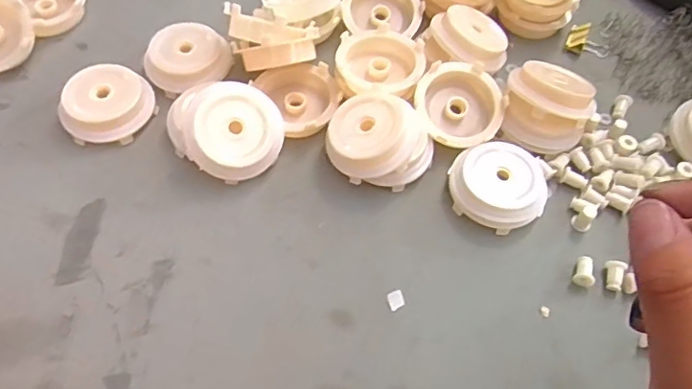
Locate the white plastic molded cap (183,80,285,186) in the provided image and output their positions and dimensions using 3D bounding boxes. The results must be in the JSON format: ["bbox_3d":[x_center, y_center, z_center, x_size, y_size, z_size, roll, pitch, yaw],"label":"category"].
[{"bbox_3d":[-0.067,-0.038,0.334,0.056,0.013,0.056,1,85,-16],"label":"white plastic molded cap"}]

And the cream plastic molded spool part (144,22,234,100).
[{"bbox_3d":[-0.109,-0.093,0.381,0.055,0.030,0.043,-21,62,-15],"label":"cream plastic molded spool part"}]

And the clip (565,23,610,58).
[{"bbox_3d":[0.183,-0.115,0.414,0.031,0.011,0.022,22,60,10],"label":"clip"}]

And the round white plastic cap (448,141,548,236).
[{"bbox_3d":[0.093,-0.006,0.339,0.055,0.022,0.056,1,58,-2],"label":"round white plastic cap"}]

